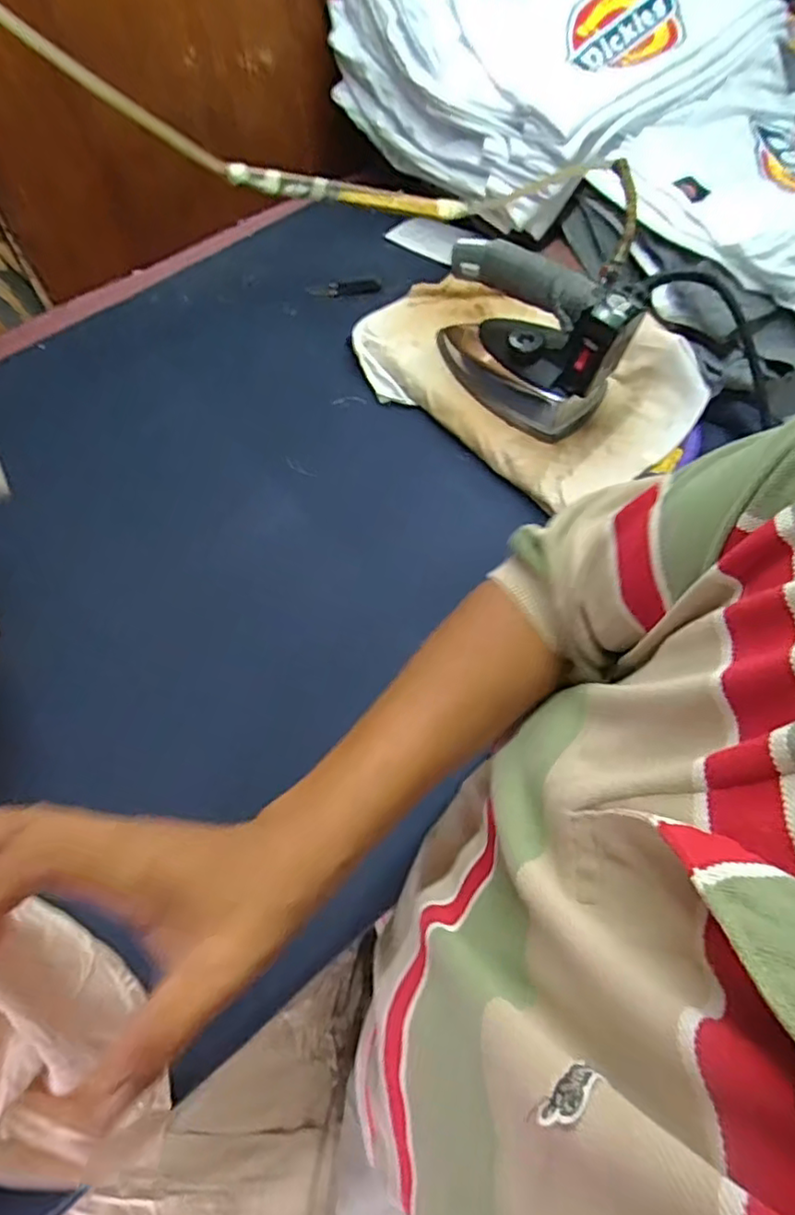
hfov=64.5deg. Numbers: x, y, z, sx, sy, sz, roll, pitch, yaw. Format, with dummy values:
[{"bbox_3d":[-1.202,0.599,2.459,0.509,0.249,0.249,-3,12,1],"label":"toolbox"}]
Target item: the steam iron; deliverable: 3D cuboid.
[{"bbox_3d":[0.126,-0.277,0.628,0.104,0.132,0.201,-39,67,-17],"label":"steam iron"}]

